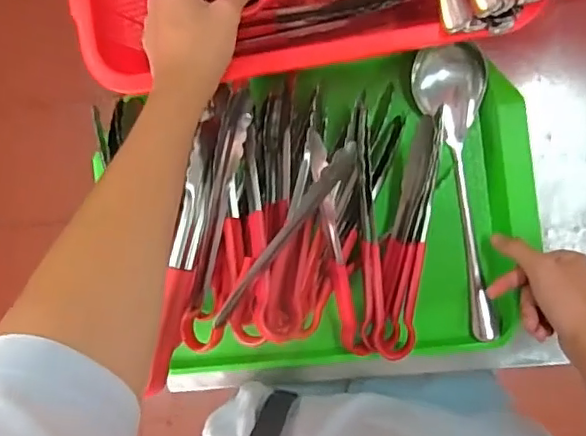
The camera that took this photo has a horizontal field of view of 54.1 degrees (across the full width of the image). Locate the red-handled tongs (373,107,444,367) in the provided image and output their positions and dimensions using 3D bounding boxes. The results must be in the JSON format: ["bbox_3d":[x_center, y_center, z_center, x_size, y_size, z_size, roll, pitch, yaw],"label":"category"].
[{"bbox_3d":[0.108,0.016,0.534,0.036,0.039,0.228,9,91,8],"label":"red-handled tongs"}]

